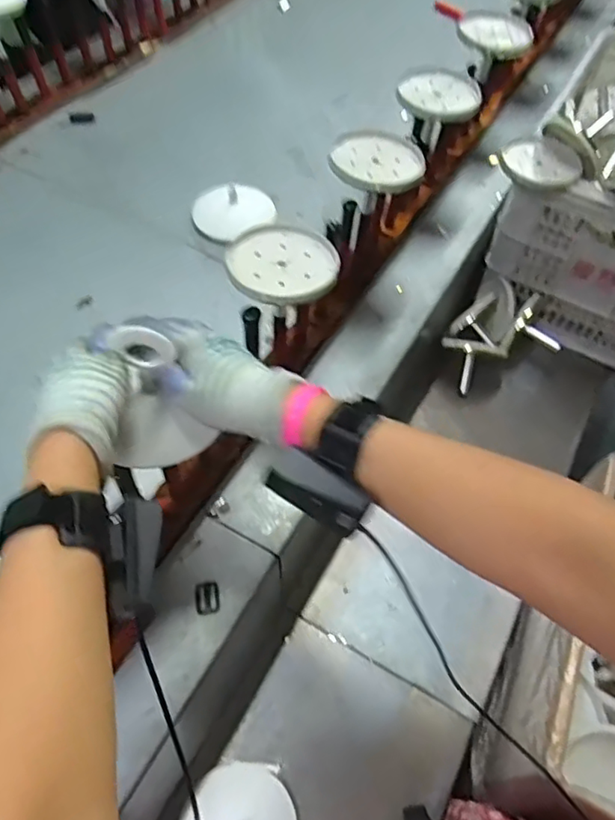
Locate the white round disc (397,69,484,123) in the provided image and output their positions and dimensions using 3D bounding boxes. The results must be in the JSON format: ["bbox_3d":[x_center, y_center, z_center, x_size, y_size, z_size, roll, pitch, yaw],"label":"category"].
[{"bbox_3d":[0.182,-0.434,0.797,0.111,0.018,0.111,2,57,-3],"label":"white round disc"}]

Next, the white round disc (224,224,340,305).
[{"bbox_3d":[-0.025,-0.151,0.592,0.111,0.008,0.106,2,57,-3],"label":"white round disc"}]

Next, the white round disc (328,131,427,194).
[{"bbox_3d":[0.085,-0.301,0.694,0.112,0.015,0.125,15,57,6],"label":"white round disc"}]

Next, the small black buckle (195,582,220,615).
[{"bbox_3d":[-0.101,0.189,0.586,0.024,0.004,0.031,-8,59,-10],"label":"small black buckle"}]

